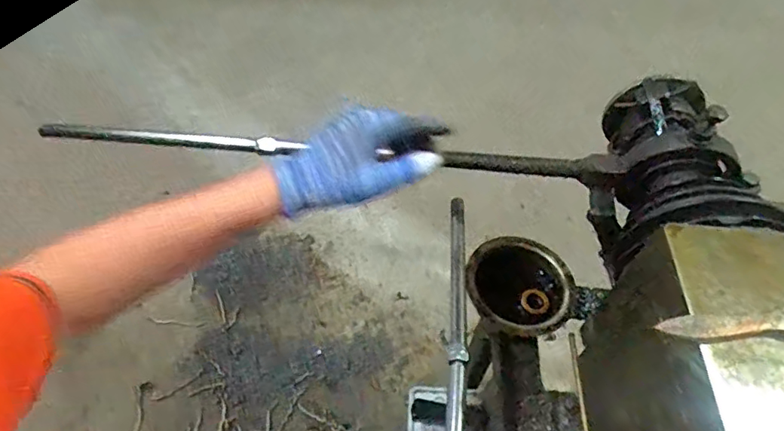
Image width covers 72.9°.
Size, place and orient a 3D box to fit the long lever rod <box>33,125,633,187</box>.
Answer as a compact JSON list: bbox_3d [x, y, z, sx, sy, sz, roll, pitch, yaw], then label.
[{"bbox_3d":[-0.074,-0.070,0.567,0.617,0.031,0.028,5,52,3],"label":"long lever rod"}]

